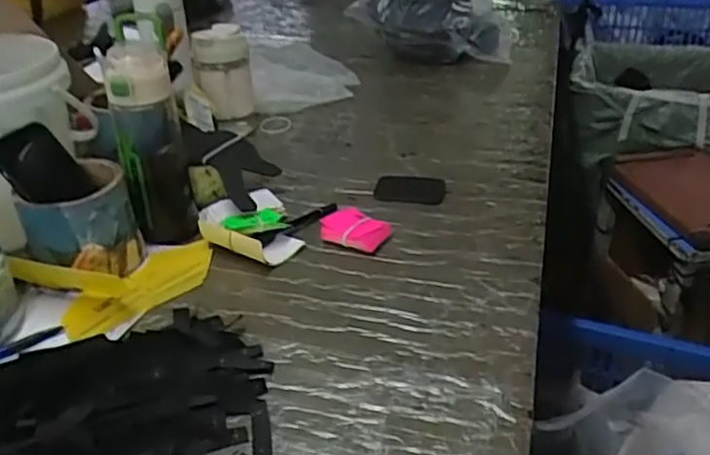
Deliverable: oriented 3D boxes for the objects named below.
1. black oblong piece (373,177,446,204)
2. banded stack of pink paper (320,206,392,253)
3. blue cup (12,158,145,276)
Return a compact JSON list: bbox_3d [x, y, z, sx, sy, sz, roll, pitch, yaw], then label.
[{"bbox_3d":[0.070,-0.049,0.836,0.088,0.005,0.071,3,31,9],"label":"black oblong piece"},{"bbox_3d":[-0.001,0.002,0.740,0.075,0.016,0.061,19,36,31],"label":"banded stack of pink paper"},{"bbox_3d":[-0.280,-0.001,0.674,0.091,0.103,0.098,-1,30,1],"label":"blue cup"}]

